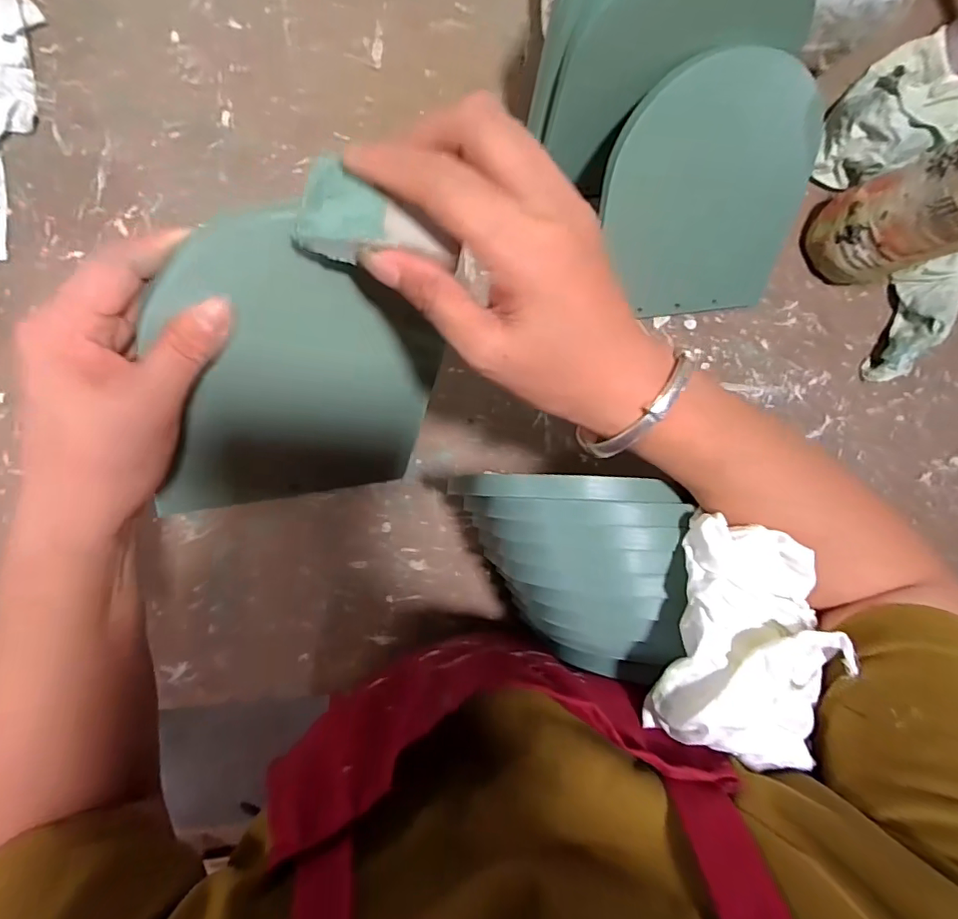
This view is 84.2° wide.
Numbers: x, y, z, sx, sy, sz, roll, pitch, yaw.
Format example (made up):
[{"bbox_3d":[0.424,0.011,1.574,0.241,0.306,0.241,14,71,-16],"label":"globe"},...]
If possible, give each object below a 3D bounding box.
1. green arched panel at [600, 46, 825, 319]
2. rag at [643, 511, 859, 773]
[{"bbox_3d":[0.167,-0.186,0.386,0.138,0.010,0.167,-4,132,-1],"label":"green arched panel"},{"bbox_3d":[0.132,0.089,0.254,0.074,0.039,0.102,17,92,-8],"label":"rag"}]

